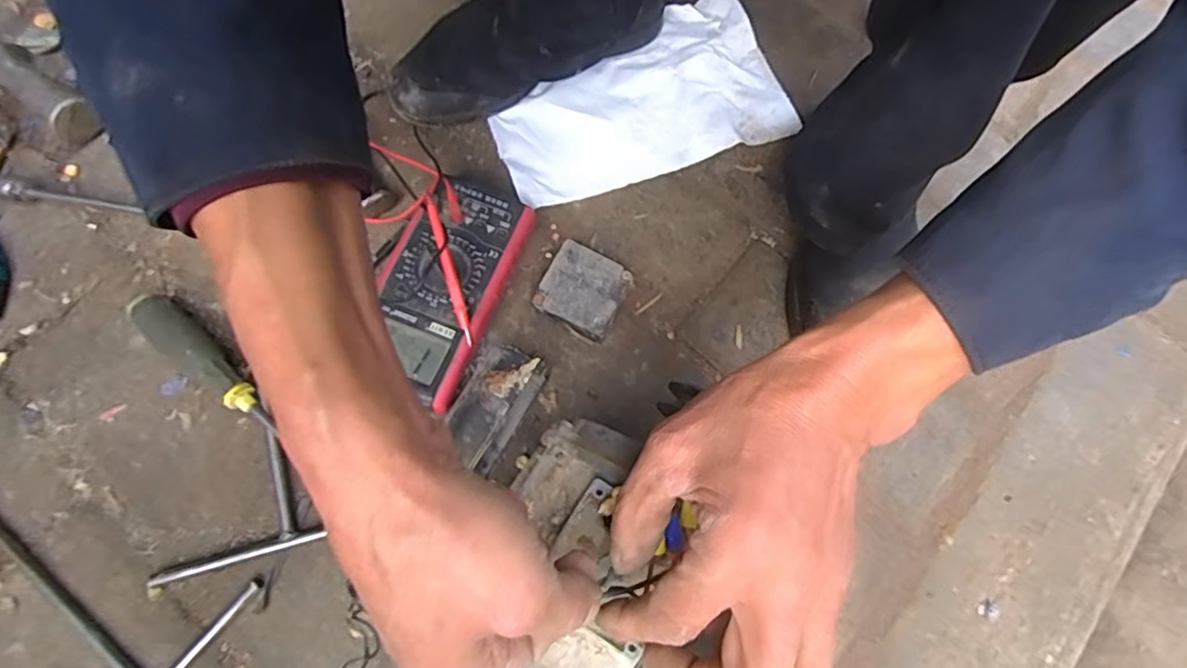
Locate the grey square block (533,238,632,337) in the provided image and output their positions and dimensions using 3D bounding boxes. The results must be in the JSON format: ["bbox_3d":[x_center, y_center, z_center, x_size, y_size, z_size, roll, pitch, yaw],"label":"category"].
[{"bbox_3d":[-0.009,-0.034,0.483,0.062,0.026,0.061,26,73,6],"label":"grey square block"}]

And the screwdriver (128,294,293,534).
[{"bbox_3d":[-0.272,0.050,0.445,0.040,0.035,0.208,-40,78,-13],"label":"screwdriver"}]

